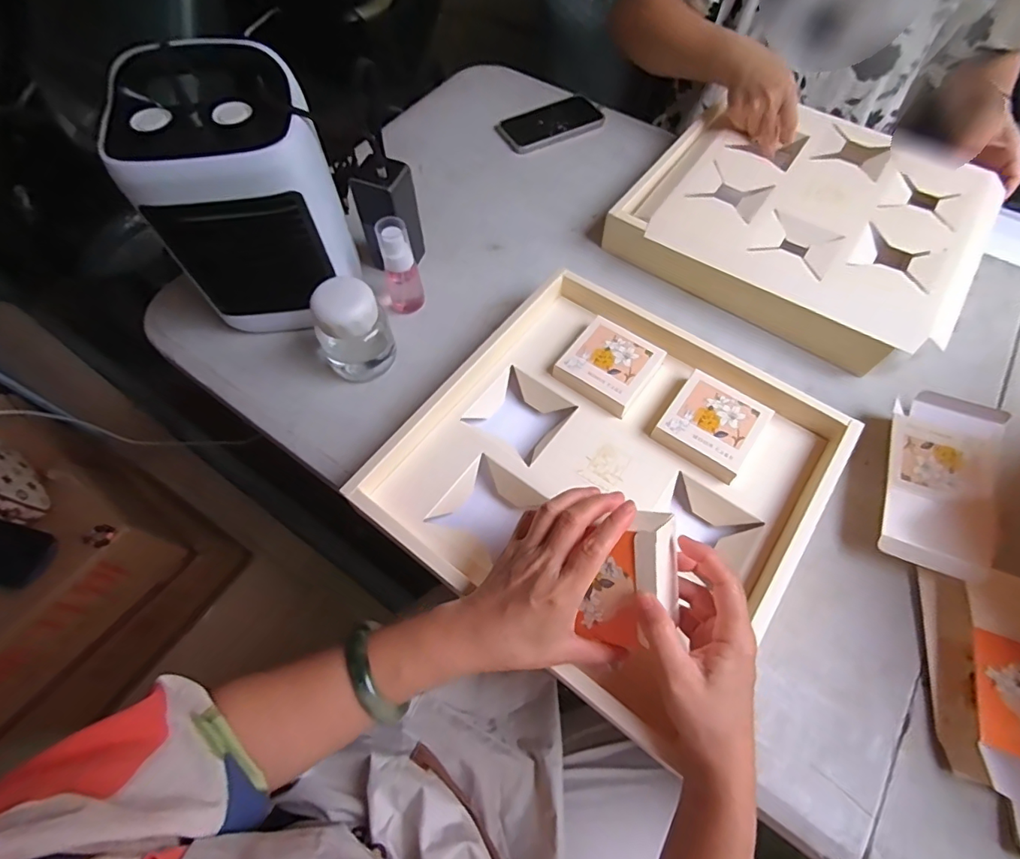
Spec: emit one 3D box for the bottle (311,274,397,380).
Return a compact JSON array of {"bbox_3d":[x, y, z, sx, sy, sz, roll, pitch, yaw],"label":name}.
[{"bbox_3d":[-0.163,-0.102,0.515,0.055,0.104,0.065,28,68,16],"label":"bottle"}]

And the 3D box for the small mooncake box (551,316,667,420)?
[{"bbox_3d":[0.103,-0.067,0.502,0.083,0.021,0.085,36,69,17],"label":"small mooncake box"}]

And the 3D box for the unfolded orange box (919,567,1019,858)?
[{"bbox_3d":[0.395,0.216,0.368,0.121,0.033,0.194,12,64,9],"label":"unfolded orange box"}]

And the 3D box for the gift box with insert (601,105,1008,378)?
[{"bbox_3d":[0.371,-0.275,0.612,0.373,0.055,0.342,31,69,17],"label":"gift box with insert"}]

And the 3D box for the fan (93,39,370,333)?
[{"bbox_3d":[-0.253,-0.217,0.493,0.161,0.249,0.115,-11,63,-3],"label":"fan"}]

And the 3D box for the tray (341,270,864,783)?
[{"bbox_3d":[0.096,0.030,0.471,0.344,0.066,0.361,33,69,18],"label":"tray"}]

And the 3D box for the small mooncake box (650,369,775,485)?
[{"bbox_3d":[0.196,-0.007,0.470,0.082,0.027,0.083,34,70,18],"label":"small mooncake box"}]

